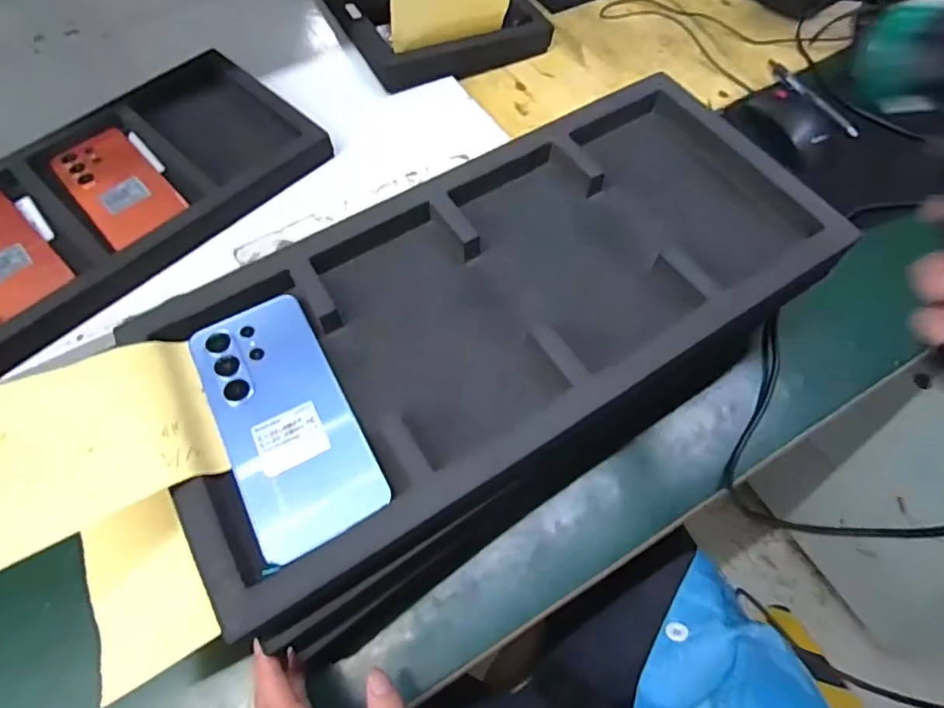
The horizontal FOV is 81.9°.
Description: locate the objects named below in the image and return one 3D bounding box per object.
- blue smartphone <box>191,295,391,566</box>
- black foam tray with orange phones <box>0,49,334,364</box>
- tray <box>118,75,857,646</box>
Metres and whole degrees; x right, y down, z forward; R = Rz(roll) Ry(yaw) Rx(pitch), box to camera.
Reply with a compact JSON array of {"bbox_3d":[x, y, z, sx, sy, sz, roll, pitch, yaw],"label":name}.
[{"bbox_3d":[-0.120,0.038,0.344,0.077,0.008,0.164,-26,65,-12],"label":"blue smartphone"},{"bbox_3d":[-0.385,-0.130,0.516,0.472,0.030,0.215,-41,69,-18],"label":"black foam tray with orange phones"},{"bbox_3d":[0.028,-0.046,0.384,0.480,0.027,0.222,-29,66,-14],"label":"tray"}]

